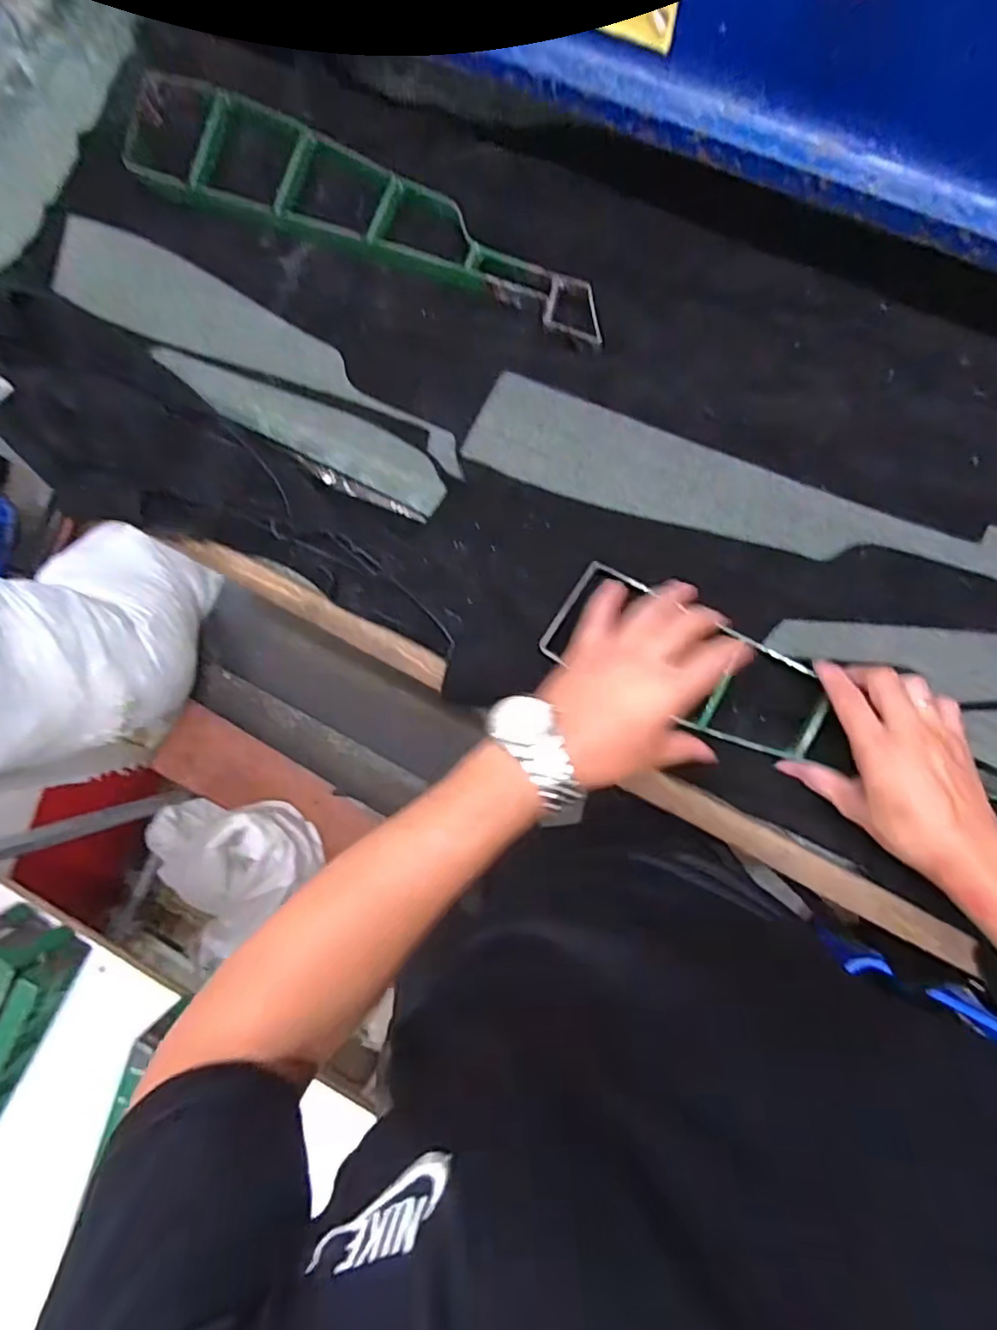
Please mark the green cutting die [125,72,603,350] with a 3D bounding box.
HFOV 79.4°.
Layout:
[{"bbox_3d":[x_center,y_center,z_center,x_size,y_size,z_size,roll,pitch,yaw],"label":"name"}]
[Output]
[{"bbox_3d":[-0.116,-0.403,0.527,0.473,0.031,0.090,24,92,7],"label":"green cutting die"}]

